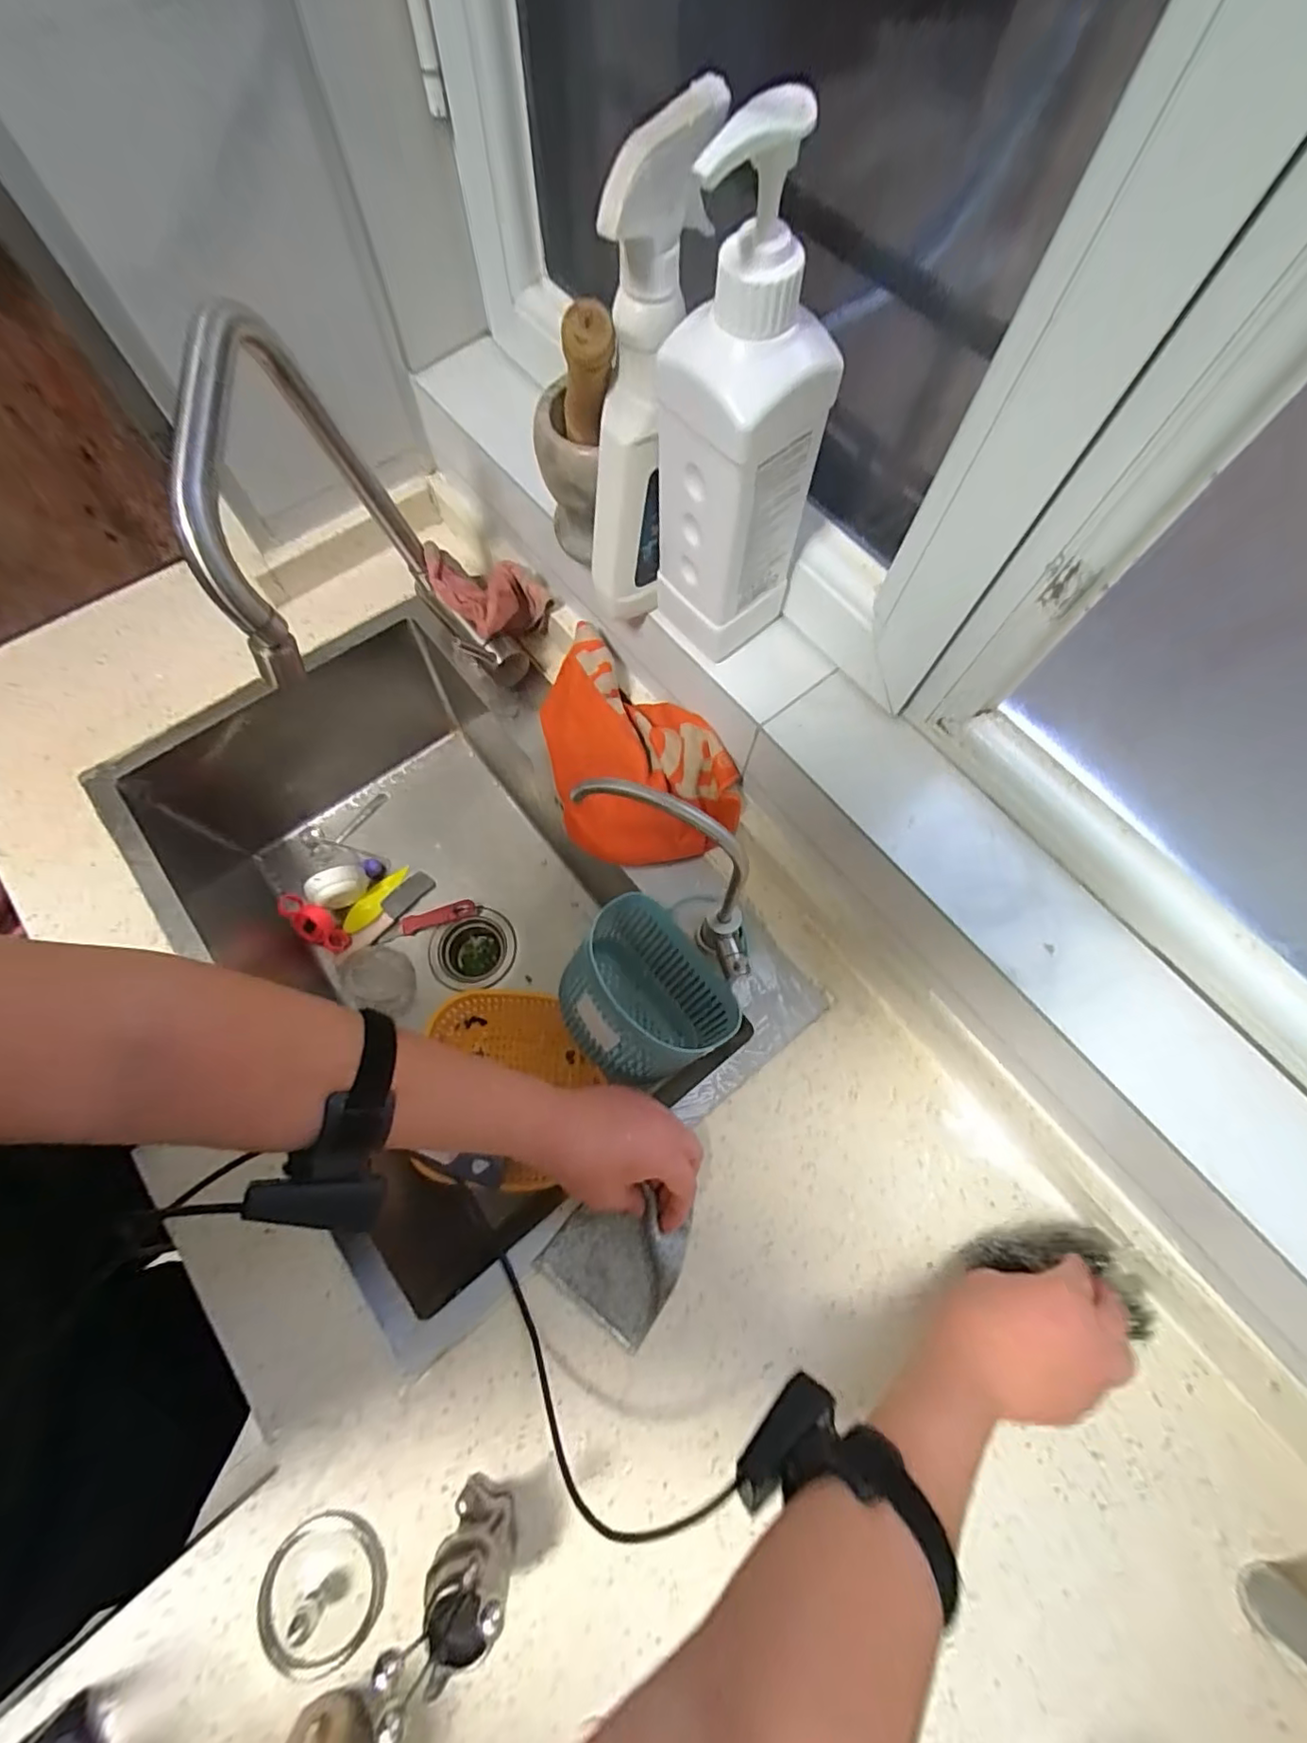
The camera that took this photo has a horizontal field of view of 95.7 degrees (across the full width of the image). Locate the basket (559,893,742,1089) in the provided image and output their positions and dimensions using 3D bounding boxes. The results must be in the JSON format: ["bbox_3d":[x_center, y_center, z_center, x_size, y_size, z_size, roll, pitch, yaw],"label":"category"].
[{"bbox_3d":[-0.012,0.113,0.559,0.160,0.108,0.139,44,39,8],"label":"basket"}]

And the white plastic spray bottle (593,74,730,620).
[{"bbox_3d":[-0.003,-0.288,0.383,0.077,0.261,0.047,-39,75,-14],"label":"white plastic spray bottle"}]

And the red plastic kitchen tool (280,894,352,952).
[{"bbox_3d":[-0.420,0.066,0.734,0.042,0.019,0.094,-49,111,-16],"label":"red plastic kitchen tool"}]

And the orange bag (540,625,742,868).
[{"bbox_3d":[-0.035,-0.105,0.579,0.130,0.114,0.230,-34,74,-13],"label":"orange bag"}]

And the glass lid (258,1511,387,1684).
[{"bbox_3d":[-0.221,0.479,0.384,0.076,0.029,0.077,0,70,-1],"label":"glass lid"}]

